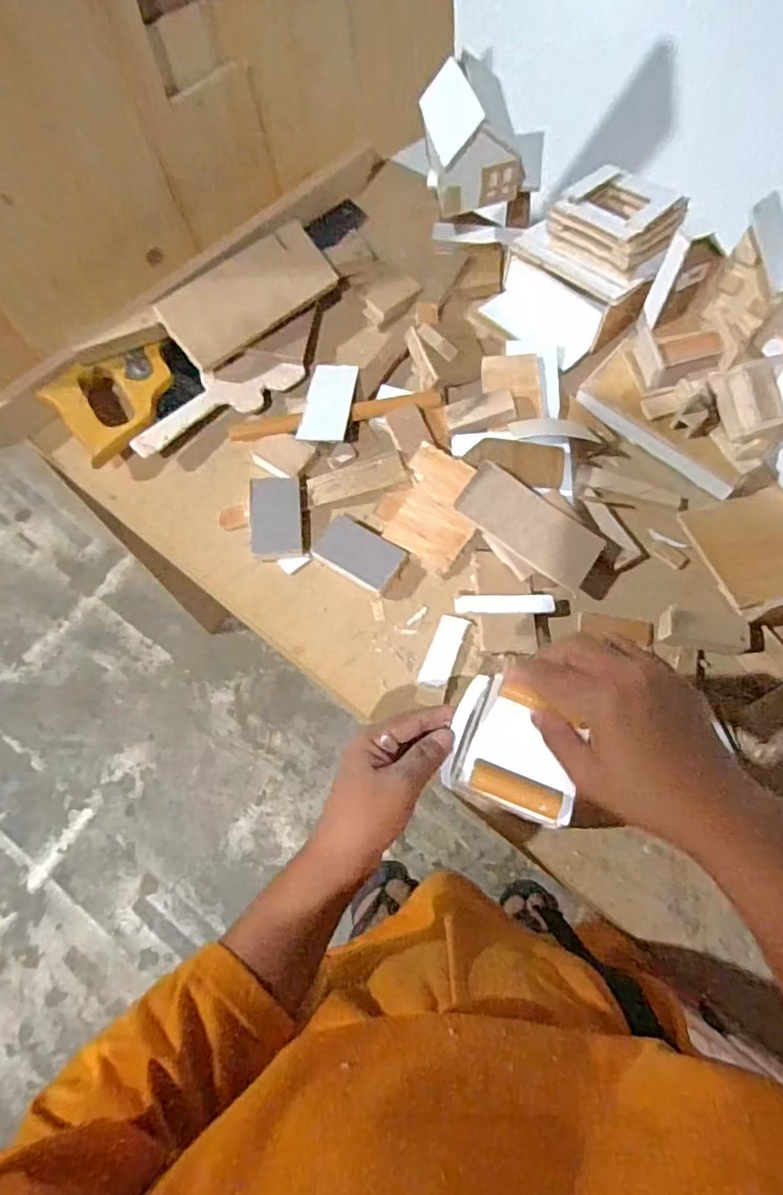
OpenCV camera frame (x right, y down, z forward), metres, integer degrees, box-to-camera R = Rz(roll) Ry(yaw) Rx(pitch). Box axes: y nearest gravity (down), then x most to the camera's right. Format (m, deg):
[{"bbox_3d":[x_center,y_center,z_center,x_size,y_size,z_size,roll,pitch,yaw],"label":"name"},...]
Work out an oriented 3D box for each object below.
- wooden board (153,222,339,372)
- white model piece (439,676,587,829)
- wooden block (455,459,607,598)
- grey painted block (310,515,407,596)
[{"bbox_3d":[-0.132,-0.290,0.568,0.166,0.011,0.067,-40,114,-13],"label":"wooden board"},{"bbox_3d":[0.086,0.107,0.417,0.087,0.014,0.082,17,70,9],"label":"white model piece"},{"bbox_3d":[0.118,-0.060,0.509,0.126,0.012,0.062,36,75,4],"label":"wooden block"},{"bbox_3d":[-0.028,-0.038,0.520,0.072,0.014,0.046,30,73,13],"label":"grey painted block"}]

